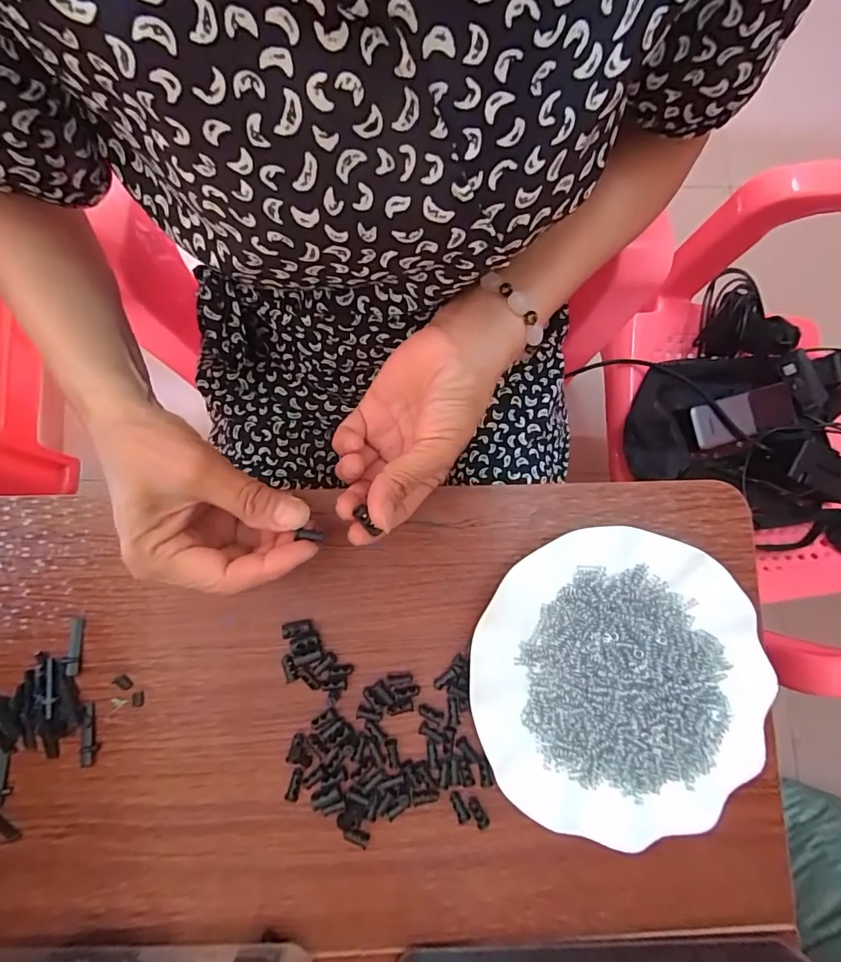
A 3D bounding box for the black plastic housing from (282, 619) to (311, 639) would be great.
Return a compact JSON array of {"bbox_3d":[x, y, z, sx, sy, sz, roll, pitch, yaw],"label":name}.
[{"bbox_3d":[-0.082,0.098,0.302,0.019,0.004,0.009,-15,83,-4],"label":"black plastic housing"}]

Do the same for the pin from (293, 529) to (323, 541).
[{"bbox_3d":[-0.059,0.028,0.238,0.016,0.004,0.005,4,78,1],"label":"pin"}]

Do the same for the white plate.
[{"bbox_3d":[0.126,0.126,0.293,0.180,0.020,0.181,0,82,-2],"label":"white plate"}]

